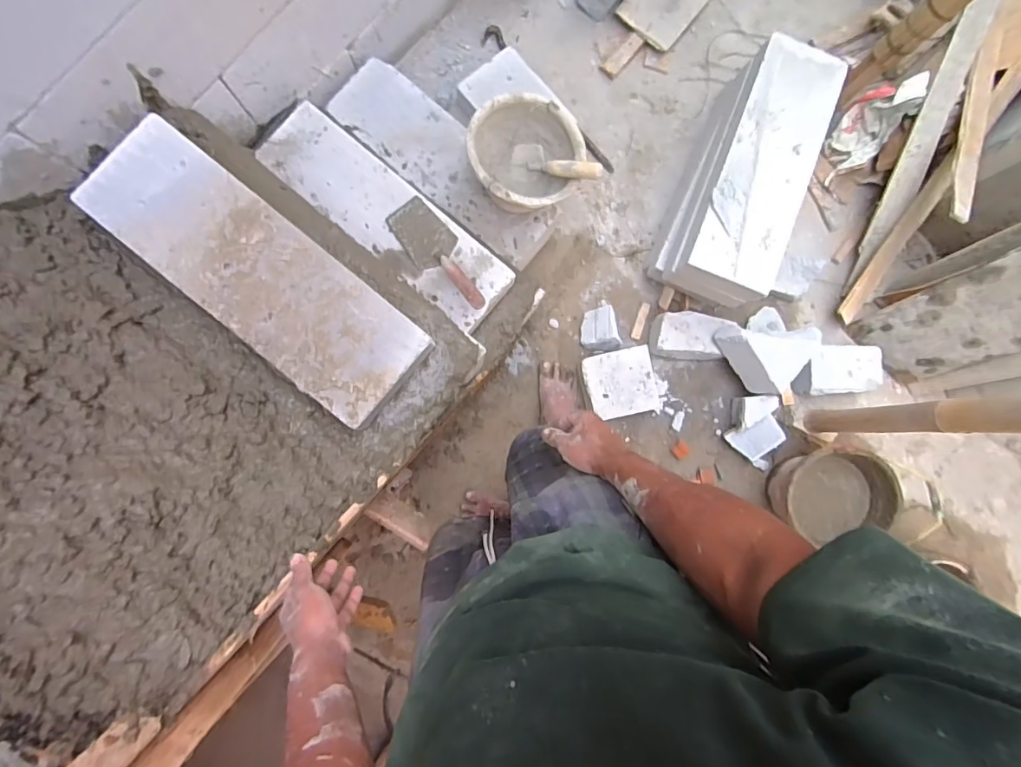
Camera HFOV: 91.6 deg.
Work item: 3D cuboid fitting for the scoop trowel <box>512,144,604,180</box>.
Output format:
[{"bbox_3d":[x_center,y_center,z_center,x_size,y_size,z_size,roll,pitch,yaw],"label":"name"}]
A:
[{"bbox_3d":[0.099,-0.493,1.112,0.071,0.053,0.238,-47,50,-5],"label":"scoop trowel"}]

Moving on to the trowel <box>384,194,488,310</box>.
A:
[{"bbox_3d":[-0.149,-0.275,1.087,0.109,0.058,0.301,-37,72,-5],"label":"trowel"}]

